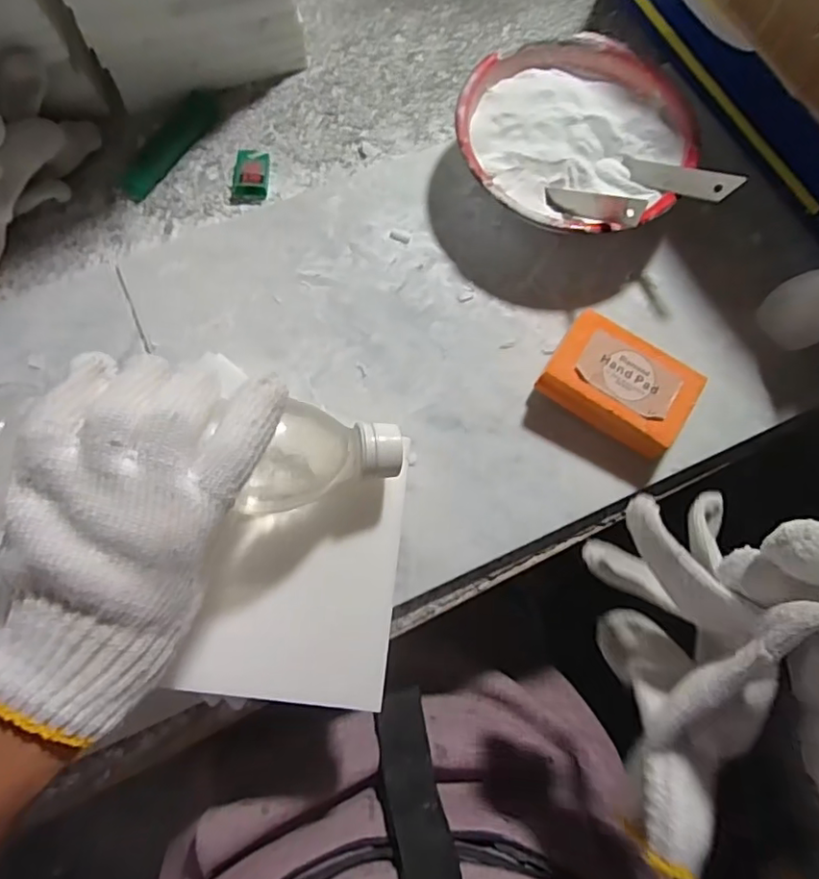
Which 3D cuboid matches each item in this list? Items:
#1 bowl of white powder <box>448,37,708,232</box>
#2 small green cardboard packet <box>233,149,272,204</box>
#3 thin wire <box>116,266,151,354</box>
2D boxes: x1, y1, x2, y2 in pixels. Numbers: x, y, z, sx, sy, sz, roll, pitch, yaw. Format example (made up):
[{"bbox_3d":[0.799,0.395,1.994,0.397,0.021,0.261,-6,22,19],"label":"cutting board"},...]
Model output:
[{"bbox_3d":[0.119,-0.212,0.430,0.163,0.052,0.158,1,72,-2],"label":"bowl of white powder"},{"bbox_3d":[-0.122,-0.206,0.448,0.026,0.013,0.040,7,72,0],"label":"small green cardboard packet"},{"bbox_3d":[-0.198,-0.094,0.412,0.004,0.004,0.078,-24,75,-9],"label":"thin wire"}]

